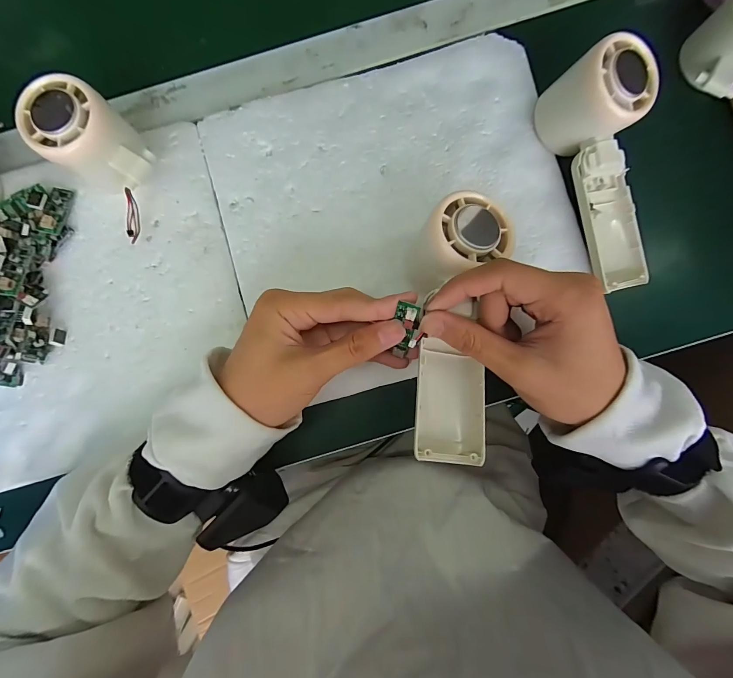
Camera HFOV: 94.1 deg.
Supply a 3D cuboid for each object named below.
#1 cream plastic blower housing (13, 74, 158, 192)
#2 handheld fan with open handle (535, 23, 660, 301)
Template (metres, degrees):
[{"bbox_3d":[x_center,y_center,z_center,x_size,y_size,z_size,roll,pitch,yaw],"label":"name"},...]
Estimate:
[{"bbox_3d":[-0.192,-0.137,0.246,0.068,0.060,0.054,45,88,4],"label":"cream plastic blower housing"},{"bbox_3d":[0.181,-0.120,0.254,0.062,0.049,0.164,-19,100,0],"label":"handheld fan with open handle"}]

